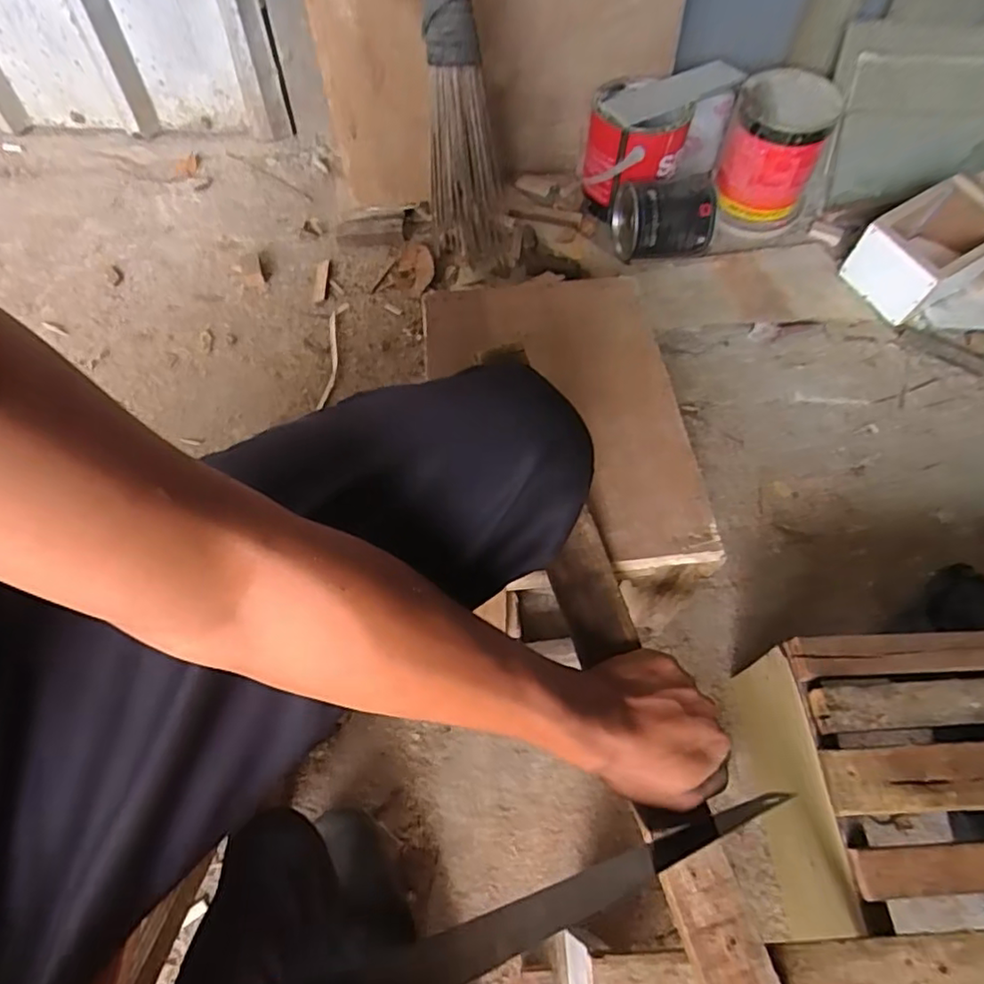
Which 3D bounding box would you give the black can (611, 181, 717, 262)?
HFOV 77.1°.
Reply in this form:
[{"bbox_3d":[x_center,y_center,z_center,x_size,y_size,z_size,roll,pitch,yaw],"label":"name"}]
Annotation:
[{"bbox_3d":[0.257,-0.413,0.926,0.137,0.088,0.086,0,60,-1],"label":"black can"}]

